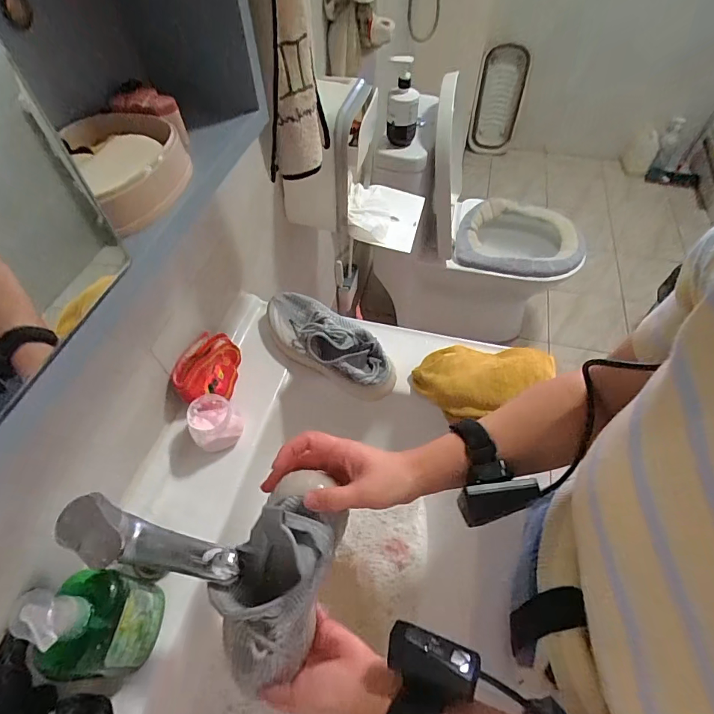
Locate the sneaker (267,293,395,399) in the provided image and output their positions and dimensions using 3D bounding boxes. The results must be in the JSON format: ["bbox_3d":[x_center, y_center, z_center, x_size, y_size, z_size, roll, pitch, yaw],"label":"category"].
[{"bbox_3d":[-0.046,-0.022,0.624,0.234,0.072,0.096,32,61,22],"label":"sneaker"}]

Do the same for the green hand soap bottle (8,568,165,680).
[{"bbox_3d":[-0.229,0.239,0.375,0.047,0.159,0.081,-3,55,-1],"label":"green hand soap bottle"}]

